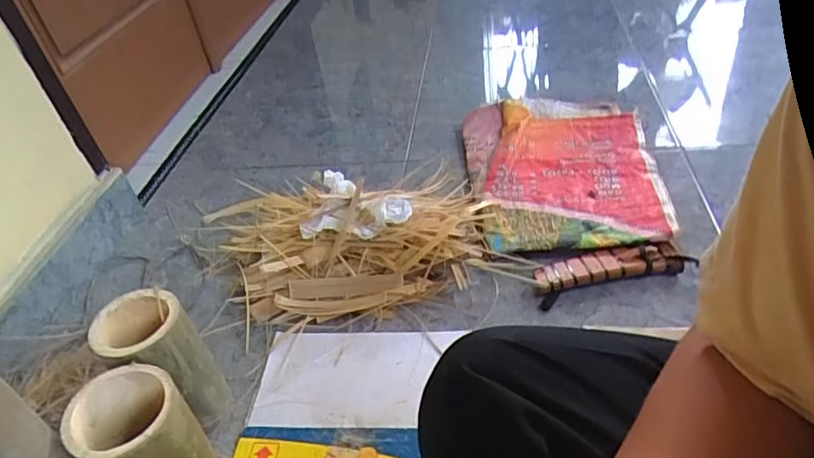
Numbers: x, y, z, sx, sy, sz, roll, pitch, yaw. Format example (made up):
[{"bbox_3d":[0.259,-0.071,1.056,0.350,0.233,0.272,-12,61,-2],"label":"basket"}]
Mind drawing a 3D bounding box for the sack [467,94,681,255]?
[{"bbox_3d":[0.263,-0.114,0.974,0.320,0.046,0.450,-3,40,8],"label":"sack"}]

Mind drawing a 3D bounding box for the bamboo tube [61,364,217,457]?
[{"bbox_3d":[-0.262,0.229,0.577,0.097,0.163,0.096,18,47,30],"label":"bamboo tube"}]

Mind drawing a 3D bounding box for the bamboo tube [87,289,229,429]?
[{"bbox_3d":[-0.283,0.162,0.665,0.110,0.163,0.096,15,46,27],"label":"bamboo tube"}]

